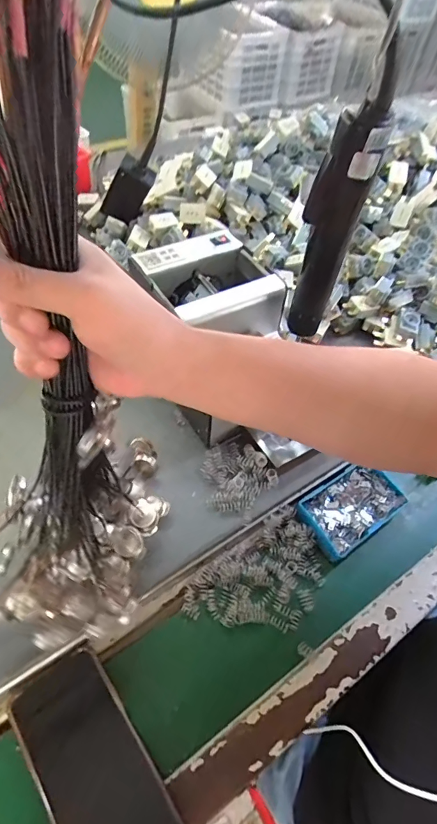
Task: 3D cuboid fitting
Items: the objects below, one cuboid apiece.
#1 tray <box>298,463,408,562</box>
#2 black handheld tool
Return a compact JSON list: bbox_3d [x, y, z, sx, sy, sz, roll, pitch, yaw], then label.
[{"bbox_3d":[0.147,0.103,0.466,0.111,0.026,0.070,-30,63,-24],"label":"tray"},{"bbox_3d":[0.092,-0.144,0.355,0.035,0.185,0.033,-37,66,-27],"label":"black handheld tool"}]

